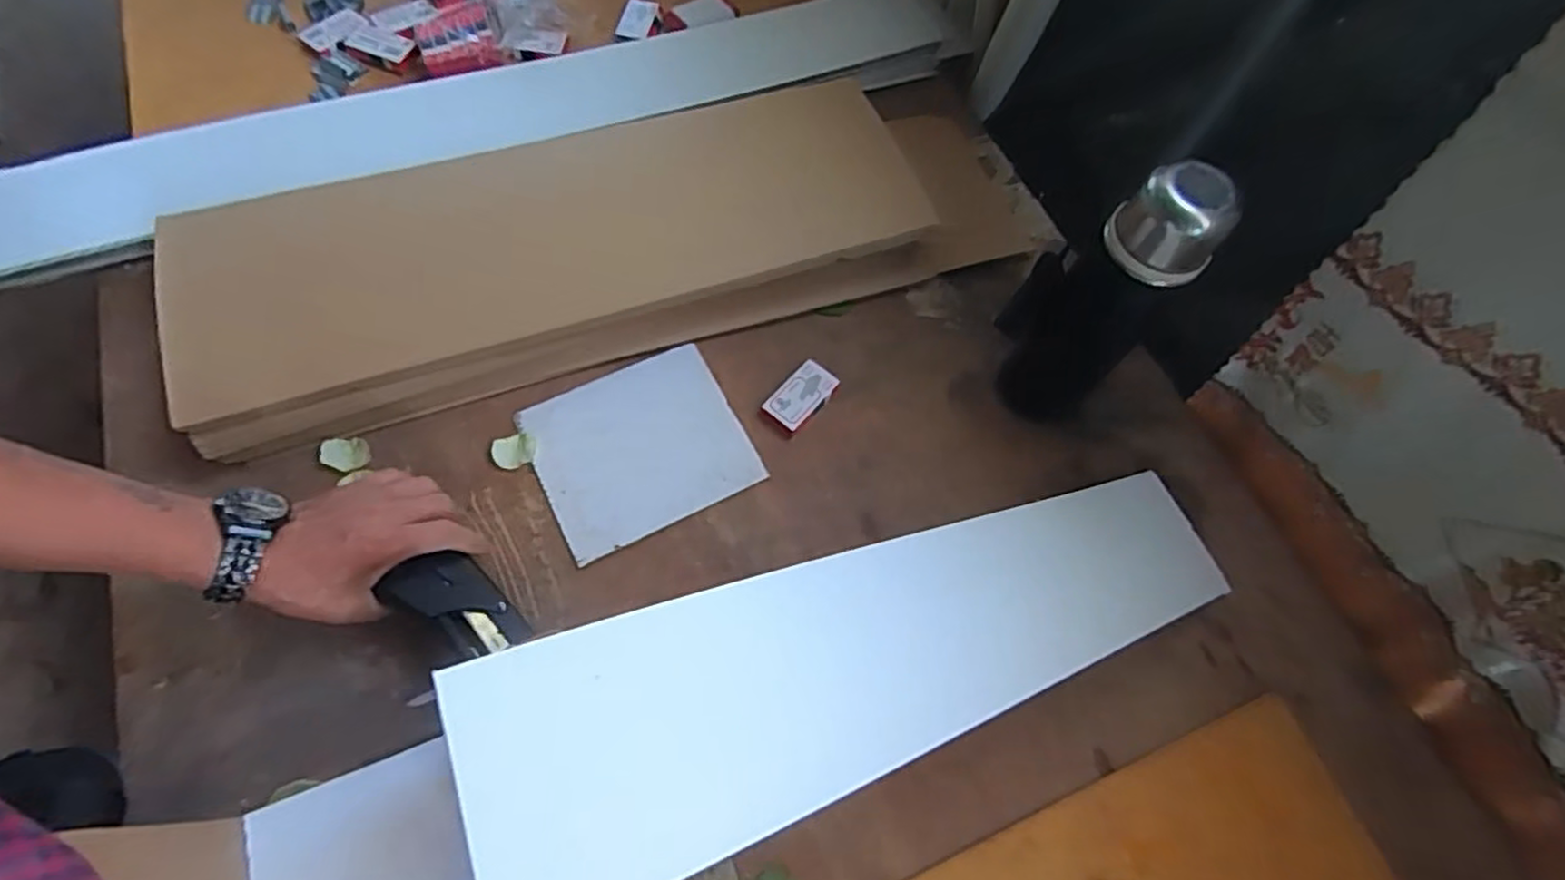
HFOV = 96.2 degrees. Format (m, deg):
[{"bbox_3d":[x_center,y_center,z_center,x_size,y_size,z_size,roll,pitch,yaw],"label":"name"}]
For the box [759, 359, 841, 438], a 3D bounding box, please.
[{"bbox_3d":[0.016,-0.038,0.651,0.041,0.017,0.072,38,68,14],"label":"box"}]

